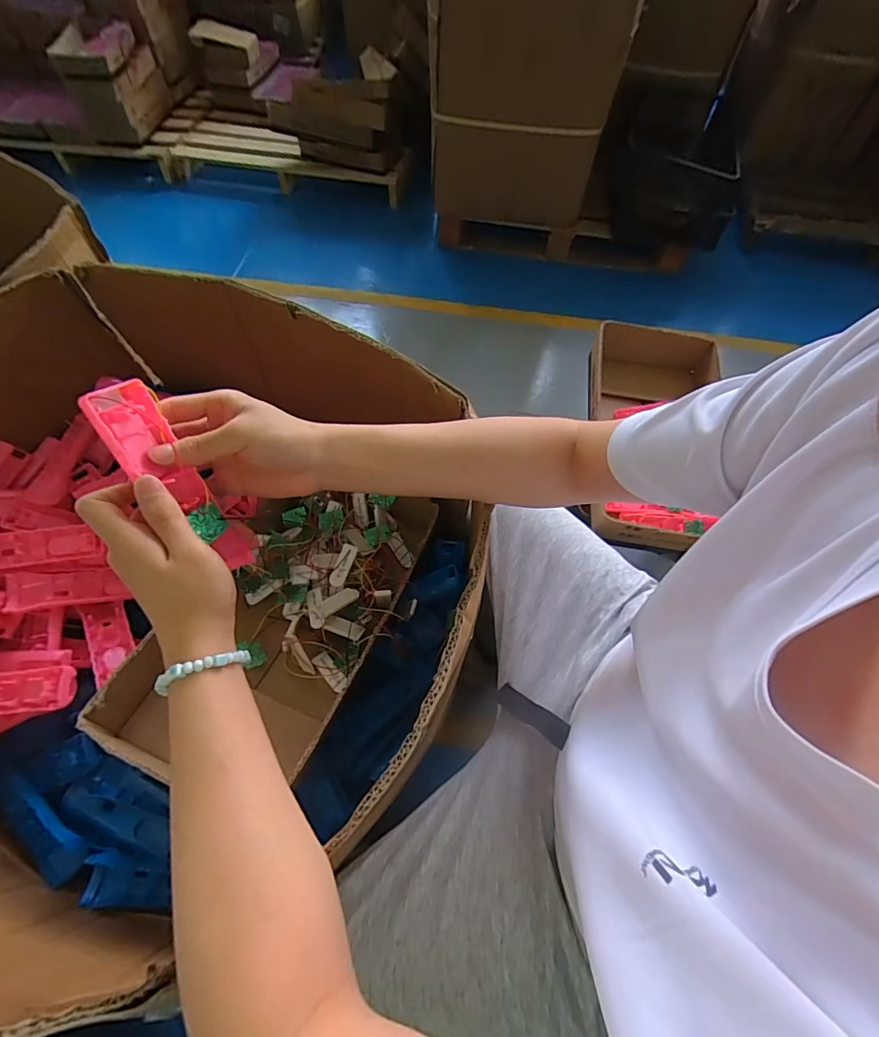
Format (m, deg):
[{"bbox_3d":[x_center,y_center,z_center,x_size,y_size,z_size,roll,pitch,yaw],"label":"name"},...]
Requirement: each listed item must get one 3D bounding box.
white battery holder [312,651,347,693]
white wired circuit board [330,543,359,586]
[{"bbox_3d":[-0.133,0.187,0.548,0.020,0.009,0.055,-40,69,-20],"label":"white battery holder"},{"bbox_3d":[-0.126,0.060,0.584,0.024,0.007,0.057,13,68,17],"label":"white wired circuit board"}]

